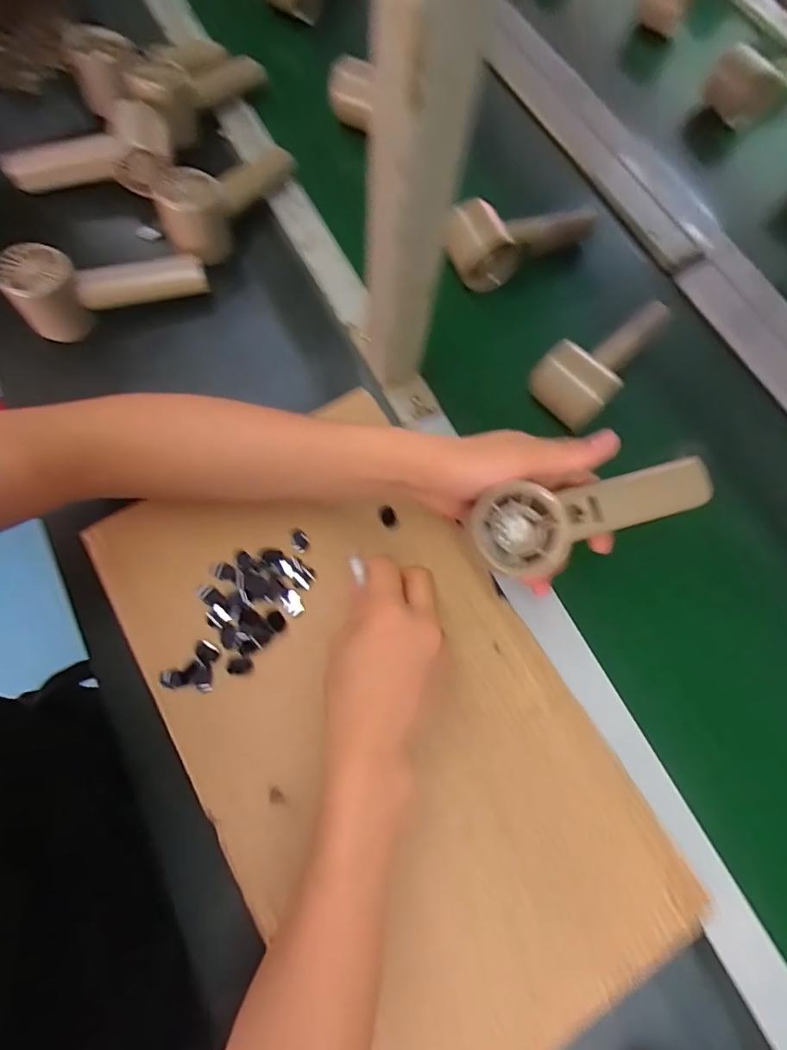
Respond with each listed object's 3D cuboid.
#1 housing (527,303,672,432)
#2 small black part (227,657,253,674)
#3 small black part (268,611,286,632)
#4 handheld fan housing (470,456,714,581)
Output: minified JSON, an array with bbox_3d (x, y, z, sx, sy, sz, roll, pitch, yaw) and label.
[{"bbox_3d":[0.199,-0.165,0.462,0.065,0.051,0.156,41,75,10],"label":"housing"},{"bbox_3d":[-0.119,0.109,0.385,0.018,0.004,0.012,-2,72,-3],"label":"small black part"},{"bbox_3d":[-0.093,0.077,0.396,0.012,0.004,0.016,-31,76,-12],"label":"small black part"},{"bbox_3d":[0.133,-0.009,0.323,0.159,0.034,0.052,-15,70,-5],"label":"handheld fan housing"}]

